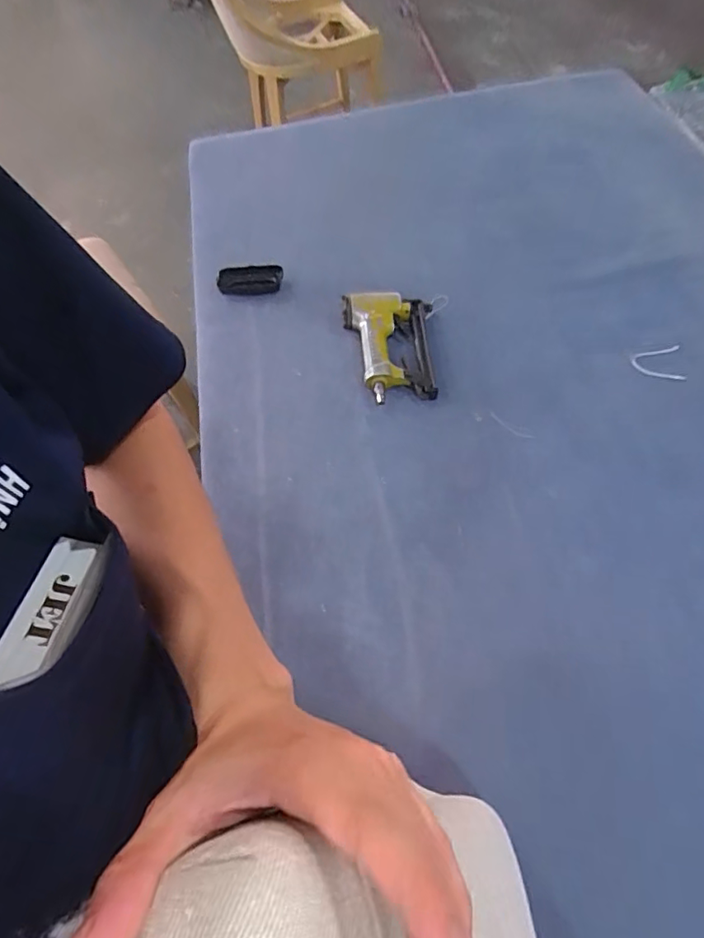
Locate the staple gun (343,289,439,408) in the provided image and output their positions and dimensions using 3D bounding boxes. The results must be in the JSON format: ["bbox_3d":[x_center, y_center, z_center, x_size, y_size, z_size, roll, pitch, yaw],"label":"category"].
[{"bbox_3d":[0.062,-0.181,0.784,0.135,0.036,0.194,-5,57,-3],"label":"staple gun"}]

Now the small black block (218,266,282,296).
[{"bbox_3d":[-0.167,-0.309,0.875,0.105,0.024,0.043,-3,57,-1],"label":"small black block"}]

